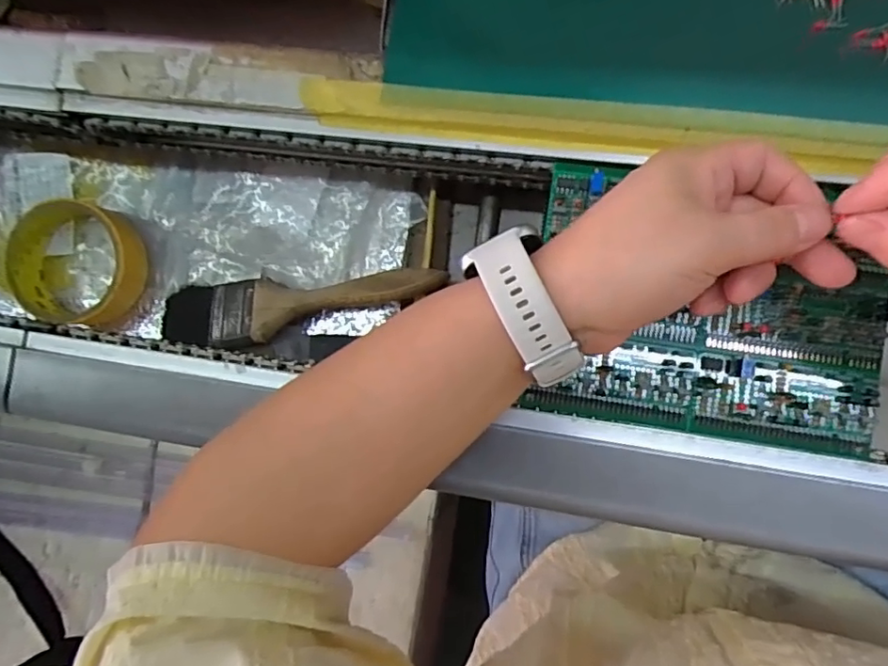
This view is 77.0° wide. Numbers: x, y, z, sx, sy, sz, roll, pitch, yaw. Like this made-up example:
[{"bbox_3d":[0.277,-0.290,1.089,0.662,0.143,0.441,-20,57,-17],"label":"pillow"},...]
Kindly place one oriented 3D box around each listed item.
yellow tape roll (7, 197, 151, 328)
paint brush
[{"bbox_3d":[-0.263,-0.050,0.399,0.084,0.033,0.086,0,88,7],"label":"yellow tape roll"},{"bbox_3d":[-0.098,-0.016,0.378,0.199,0.031,0.046,-3,88,7],"label":"paint brush"}]

